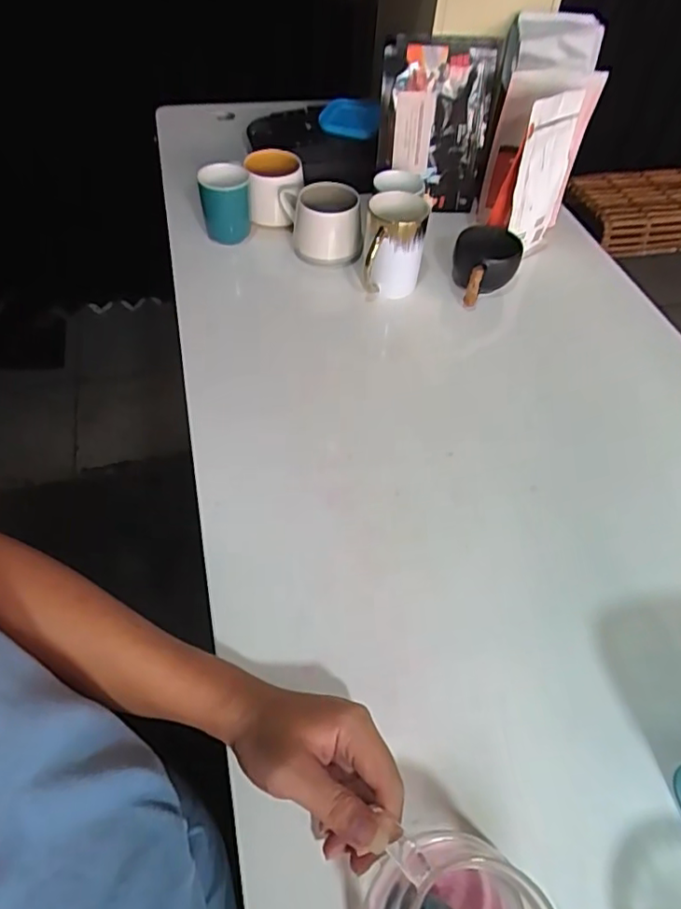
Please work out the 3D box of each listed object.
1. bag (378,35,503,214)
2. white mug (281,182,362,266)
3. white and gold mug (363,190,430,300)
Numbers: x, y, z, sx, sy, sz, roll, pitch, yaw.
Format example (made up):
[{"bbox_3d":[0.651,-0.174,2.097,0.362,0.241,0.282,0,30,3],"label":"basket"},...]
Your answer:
[{"bbox_3d":[0.132,-0.457,0.784,0.158,0.188,0.094,9,53,3],"label":"bag"},{"bbox_3d":[-0.022,-0.306,0.733,0.083,0.071,0.094,-15,55,-15],"label":"white mug"},{"bbox_3d":[0.063,-0.251,0.683,0.072,0.098,0.079,4,53,-1],"label":"white and gold mug"}]

